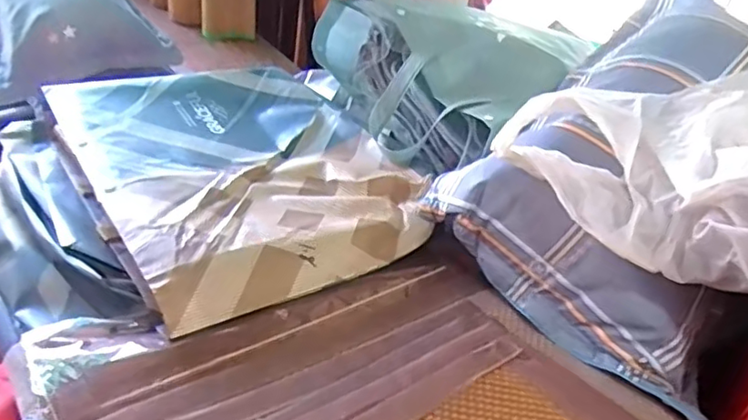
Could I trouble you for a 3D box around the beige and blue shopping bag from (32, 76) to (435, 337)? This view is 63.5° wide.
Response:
[{"bbox_3d":[-0.184,-0.076,0.838,0.397,0.044,0.565,-14,41,-31],"label":"beige and blue shopping bag"}]

